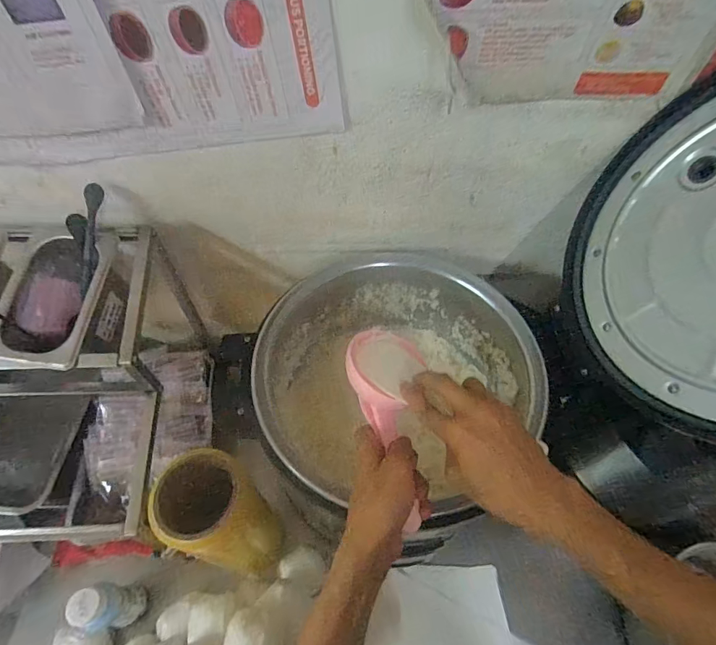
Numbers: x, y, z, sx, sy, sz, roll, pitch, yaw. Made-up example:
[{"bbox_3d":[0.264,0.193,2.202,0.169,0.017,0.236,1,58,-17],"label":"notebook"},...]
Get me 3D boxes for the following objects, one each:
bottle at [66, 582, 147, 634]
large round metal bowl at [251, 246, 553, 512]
[{"bbox_3d":[-0.342,0.392,0.566,0.046,0.137,0.053,31,61,17],"label":"bottle"},{"bbox_3d":[0.047,0.086,0.560,0.342,0.174,0.319,1,57,-1],"label":"large round metal bowl"}]

